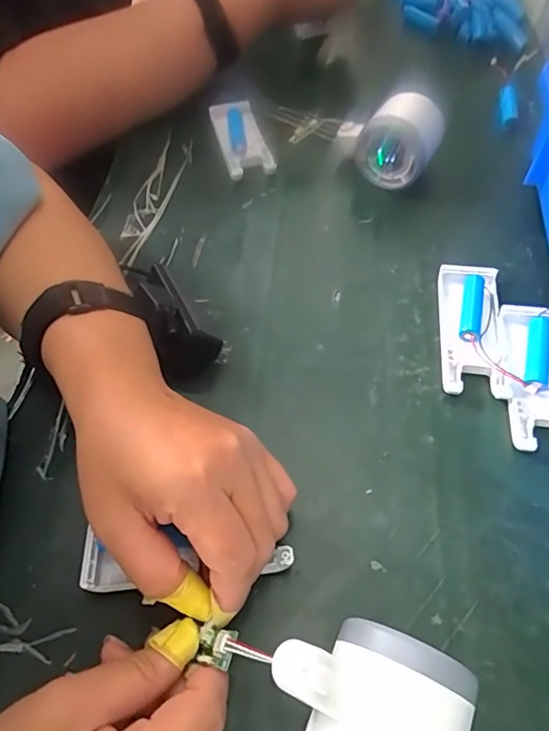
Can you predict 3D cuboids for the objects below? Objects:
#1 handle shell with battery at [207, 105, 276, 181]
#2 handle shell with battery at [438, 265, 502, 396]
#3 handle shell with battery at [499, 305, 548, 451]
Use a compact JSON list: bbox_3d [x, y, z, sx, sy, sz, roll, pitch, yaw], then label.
[{"bbox_3d":[-0.030,-0.205,0.465,0.040,0.019,0.098,-14,57,-6],"label":"handle shell with battery"},{"bbox_3d":[0.132,-0.024,0.339,0.041,0.015,0.099,6,57,8],"label":"handle shell with battery"},{"bbox_3d":[0.165,0.008,0.318,0.042,0.018,0.102,3,57,6],"label":"handle shell with battery"}]

